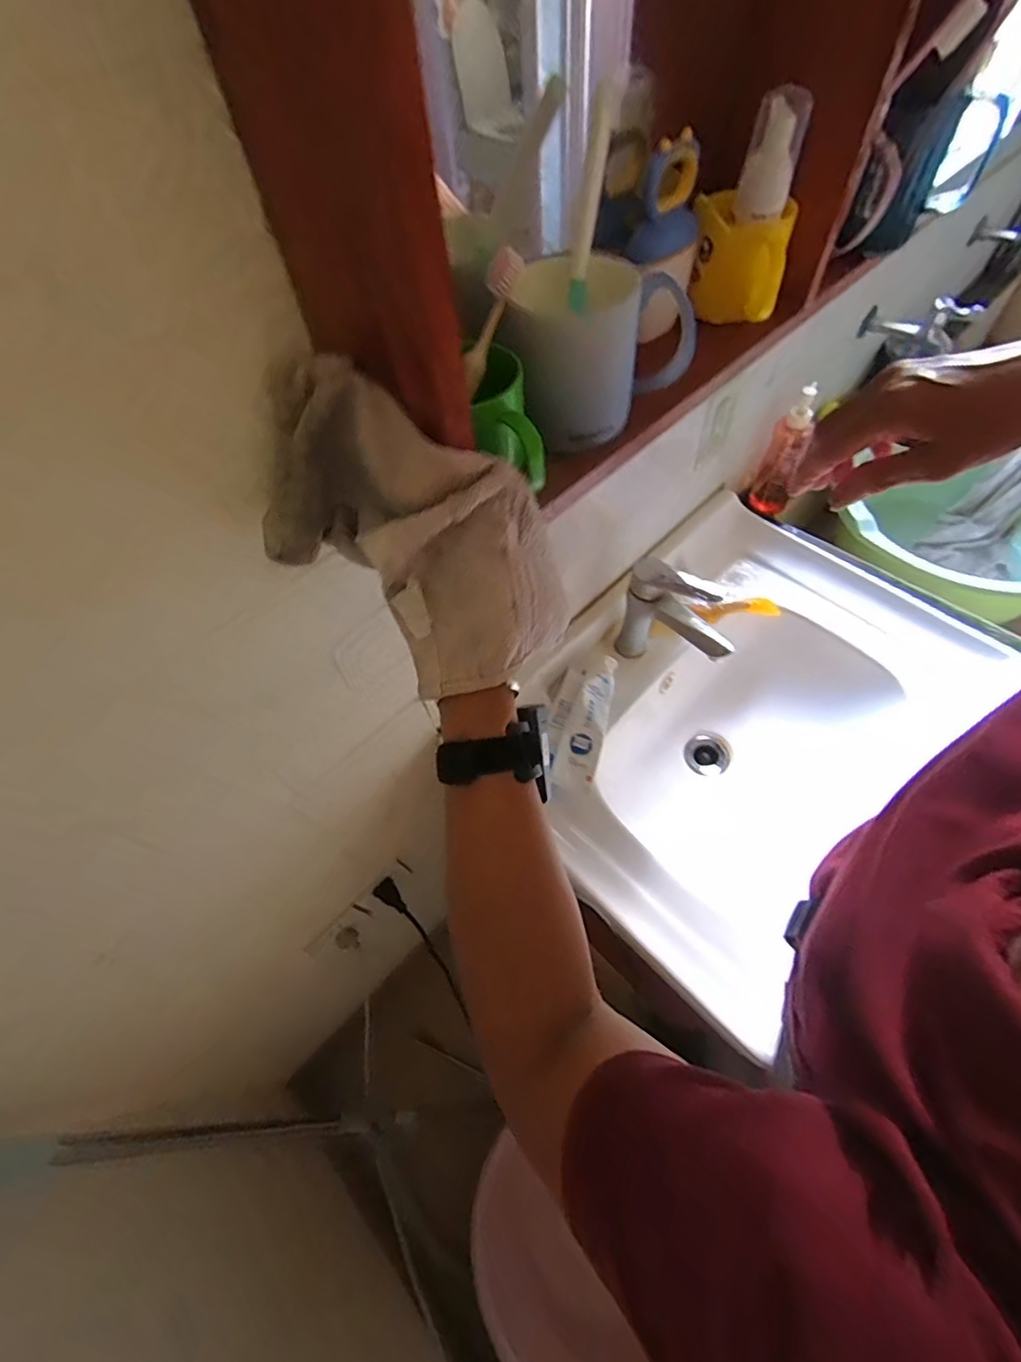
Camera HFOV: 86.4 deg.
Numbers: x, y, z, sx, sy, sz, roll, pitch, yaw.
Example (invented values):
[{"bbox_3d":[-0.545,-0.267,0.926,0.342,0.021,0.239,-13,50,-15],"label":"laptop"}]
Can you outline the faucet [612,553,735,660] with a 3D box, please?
[{"bbox_3d":[0.203,-0.059,0.673,0.139,0.156,0.061,36,67,23],"label":"faucet"}]

